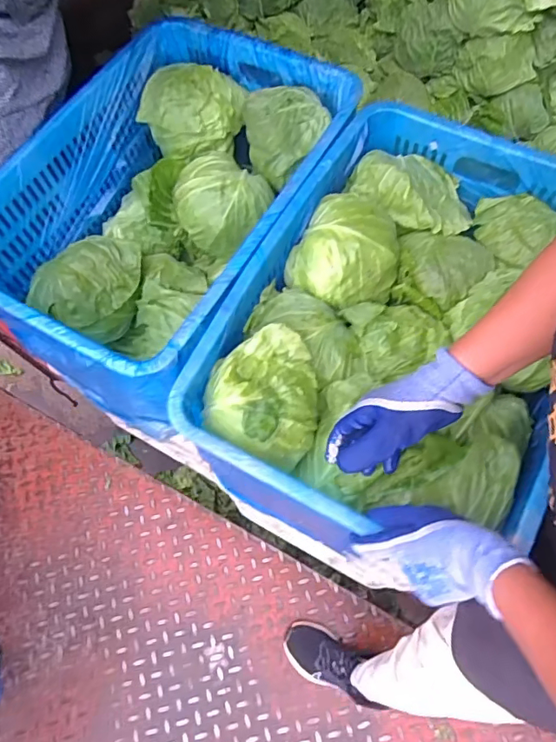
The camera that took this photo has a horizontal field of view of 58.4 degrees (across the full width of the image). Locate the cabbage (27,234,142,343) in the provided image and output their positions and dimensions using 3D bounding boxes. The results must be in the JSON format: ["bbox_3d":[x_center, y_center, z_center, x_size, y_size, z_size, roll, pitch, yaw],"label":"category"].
[{"bbox_3d":[-0.321,-0.145,0.884,0.195,0.112,0.129,-36,71,-13],"label":"cabbage"}]

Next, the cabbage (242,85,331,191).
[{"bbox_3d":[0.016,-0.389,0.836,0.135,0.105,0.173,-10,68,-3],"label":"cabbage"}]

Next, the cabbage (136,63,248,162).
[{"bbox_3d":[-0.149,-0.473,0.900,0.171,0.103,0.135,-39,71,-15],"label":"cabbage"}]

